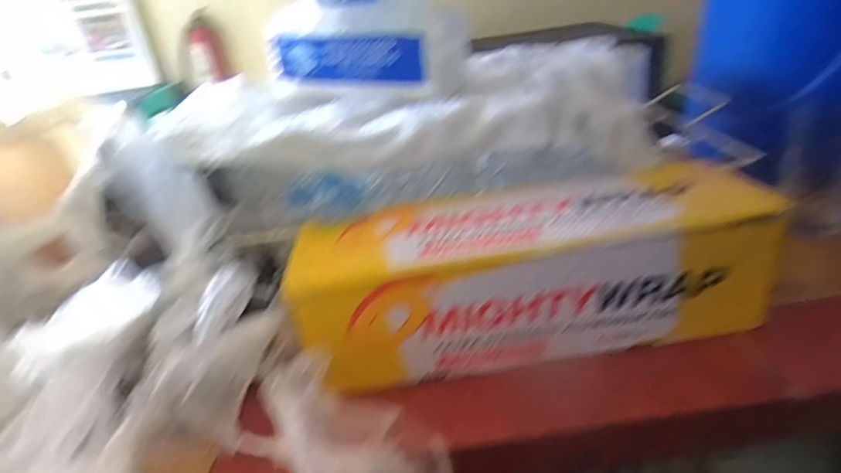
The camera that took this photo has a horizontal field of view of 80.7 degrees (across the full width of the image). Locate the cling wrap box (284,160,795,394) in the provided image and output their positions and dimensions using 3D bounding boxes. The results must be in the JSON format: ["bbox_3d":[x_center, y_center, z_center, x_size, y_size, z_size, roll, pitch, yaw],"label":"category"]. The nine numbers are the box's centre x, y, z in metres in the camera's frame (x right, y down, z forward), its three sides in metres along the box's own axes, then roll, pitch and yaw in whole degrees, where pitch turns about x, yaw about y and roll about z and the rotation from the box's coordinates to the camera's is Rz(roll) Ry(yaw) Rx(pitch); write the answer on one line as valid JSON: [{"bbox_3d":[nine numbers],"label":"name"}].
[{"bbox_3d":[0.090,0.028,0.402,0.362,0.112,0.095,-9,28,-3],"label":"cling wrap box"}]

